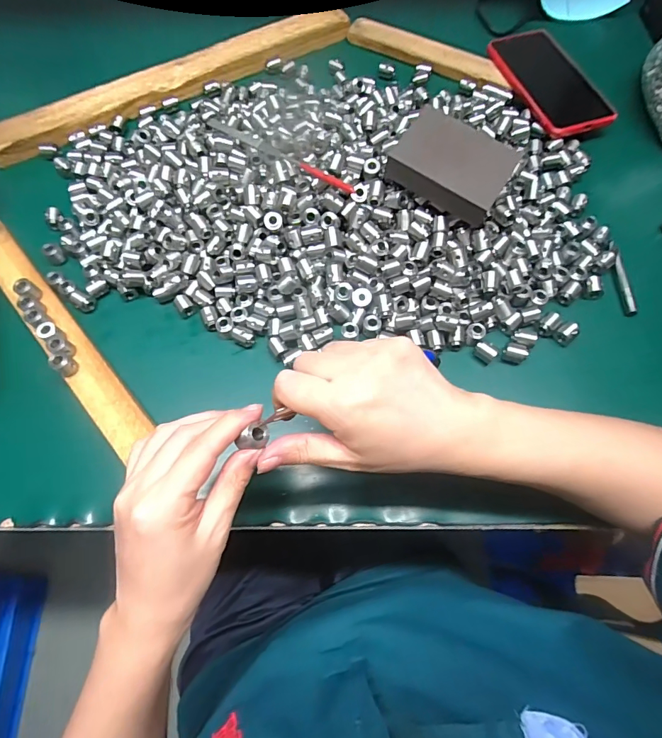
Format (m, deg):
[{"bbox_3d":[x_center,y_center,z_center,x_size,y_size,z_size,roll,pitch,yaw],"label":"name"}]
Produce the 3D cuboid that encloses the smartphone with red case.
[{"bbox_3d":[0.254,-0.328,0.481,0.085,0.017,0.164,-16,69,-6],"label":"smartphone with red case"}]

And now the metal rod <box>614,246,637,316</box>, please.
[{"bbox_3d":[0.275,-0.083,0.398,0.008,0.012,0.070,-1,69,1],"label":"metal rod"}]

